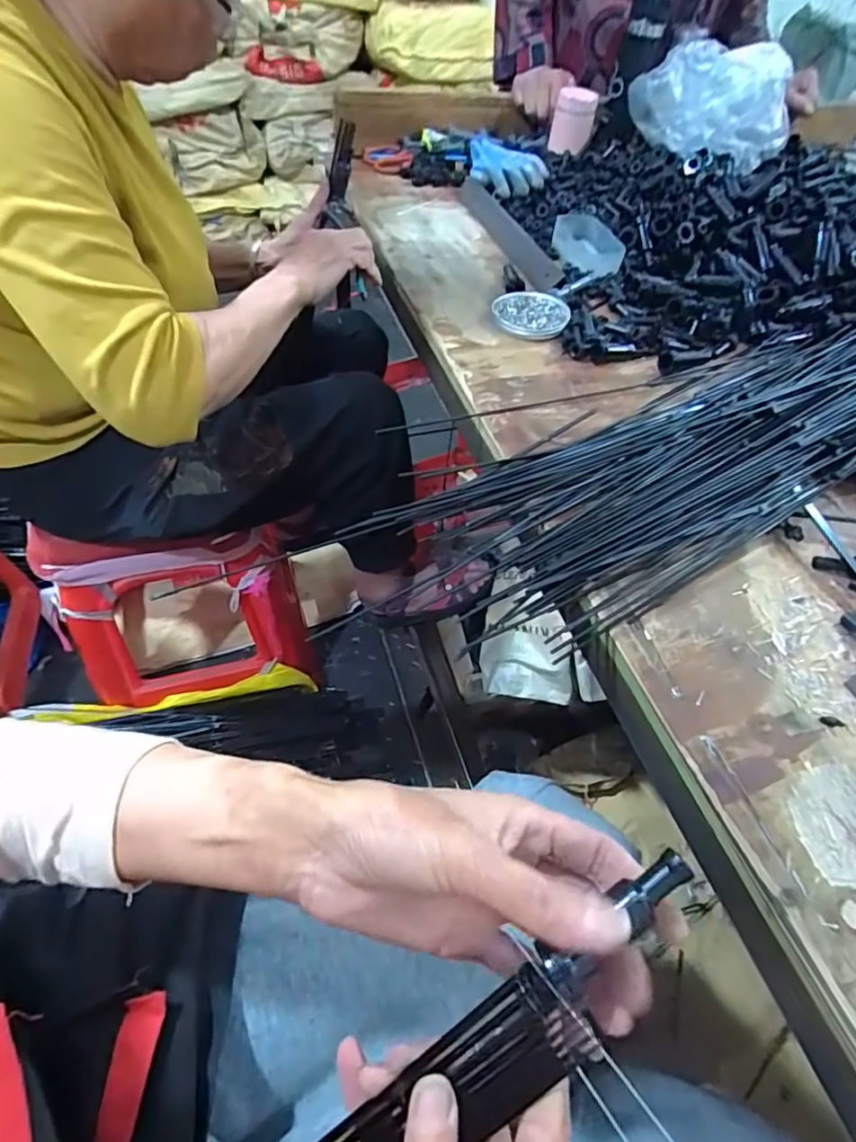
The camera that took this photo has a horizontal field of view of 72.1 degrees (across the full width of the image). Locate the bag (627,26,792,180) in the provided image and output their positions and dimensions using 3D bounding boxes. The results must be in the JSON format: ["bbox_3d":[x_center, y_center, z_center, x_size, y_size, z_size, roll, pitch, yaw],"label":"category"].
[{"bbox_3d":[0.447,-0.731,0.907,0.212,0.116,0.180,-15,55,-17],"label":"bag"}]

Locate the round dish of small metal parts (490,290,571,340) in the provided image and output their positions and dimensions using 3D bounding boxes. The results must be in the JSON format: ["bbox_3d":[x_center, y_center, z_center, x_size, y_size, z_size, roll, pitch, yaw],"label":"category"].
[{"bbox_3d":[0.122,-0.305,0.697,0.081,0.015,0.087,3,51,-4],"label":"round dish of small metal parts"}]

